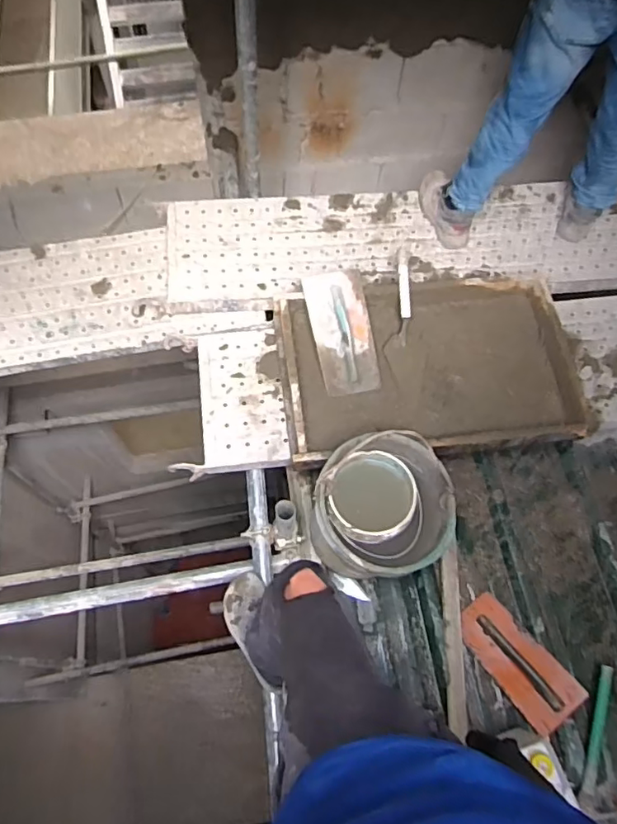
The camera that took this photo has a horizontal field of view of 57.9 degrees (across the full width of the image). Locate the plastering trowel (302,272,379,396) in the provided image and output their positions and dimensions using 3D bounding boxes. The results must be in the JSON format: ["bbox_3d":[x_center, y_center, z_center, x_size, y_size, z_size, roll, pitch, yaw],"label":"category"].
[{"bbox_3d":[0.096,-0.210,1.477,0.160,0.055,0.321,-10,84,-6],"label":"plastering trowel"}]

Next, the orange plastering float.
[{"bbox_3d":[0.498,0.598,1.334,0.145,0.038,0.301,-38,70,-18],"label":"orange plastering float"}]

